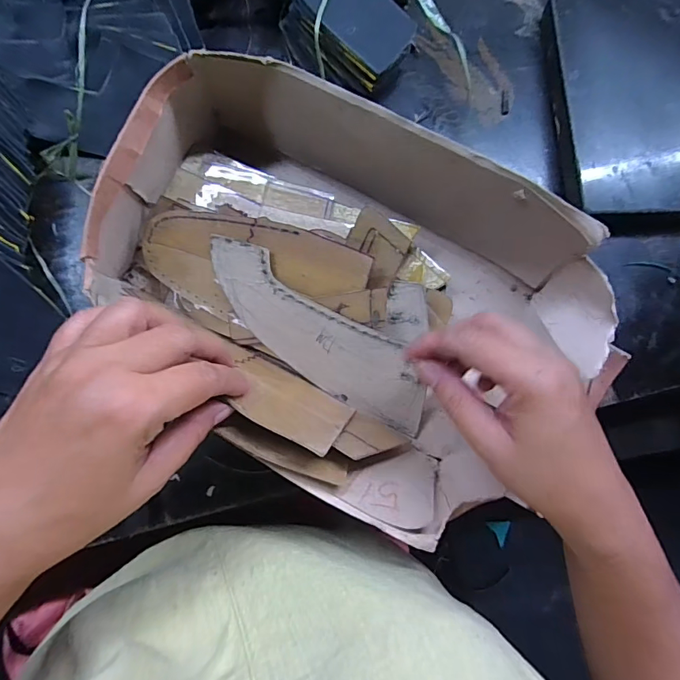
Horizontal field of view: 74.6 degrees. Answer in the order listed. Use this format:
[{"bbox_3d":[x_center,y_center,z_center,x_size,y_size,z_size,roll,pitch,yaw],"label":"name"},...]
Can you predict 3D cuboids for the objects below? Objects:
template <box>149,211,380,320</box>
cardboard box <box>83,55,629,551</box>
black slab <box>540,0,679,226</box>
[{"bbox_3d":[-0.059,-0.048,0.309,0.155,0.006,0.068,9,117,10],"label":"template"},{"bbox_3d":[-0.001,-0.033,0.308,0.317,0.098,0.222,36,81,2],"label":"cardboard box"},{"bbox_3d":[0.257,-0.203,0.383,0.145,0.024,0.218,-3,82,-4],"label":"black slab"}]

